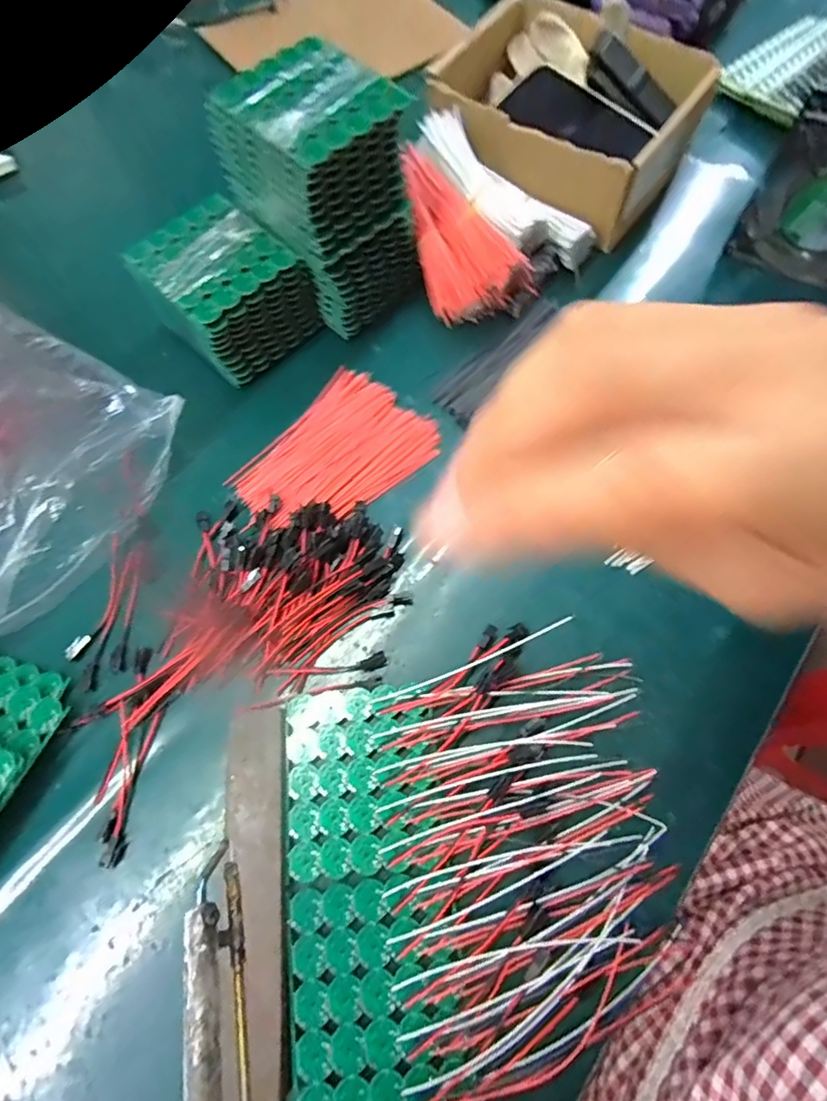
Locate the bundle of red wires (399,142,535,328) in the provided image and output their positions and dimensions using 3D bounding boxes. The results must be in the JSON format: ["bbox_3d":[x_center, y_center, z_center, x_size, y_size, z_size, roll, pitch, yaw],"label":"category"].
[{"bbox_3d":[0.043,-0.275,0.470,0.082,0.070,0.142,-15,69,-7],"label":"bundle of red wires"}]

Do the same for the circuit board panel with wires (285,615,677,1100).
[{"bbox_3d":[0.040,0.173,0.316,0.224,0.018,0.229,-7,69,-4],"label":"circuit board panel with wires"}]

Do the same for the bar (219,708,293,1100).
[{"bbox_3d":[-0.093,0.198,0.309,0.037,0.008,0.197,-5,69,-3],"label":"bar"}]

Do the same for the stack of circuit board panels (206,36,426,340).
[{"bbox_3d":[-0.071,-0.280,0.429,0.119,0.160,0.100,42,74,14],"label":"stack of circuit board panels"}]

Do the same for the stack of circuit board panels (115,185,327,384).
[{"bbox_3d":[-0.159,-0.217,0.448,0.113,0.081,0.109,43,74,14],"label":"stack of circuit board panels"}]

